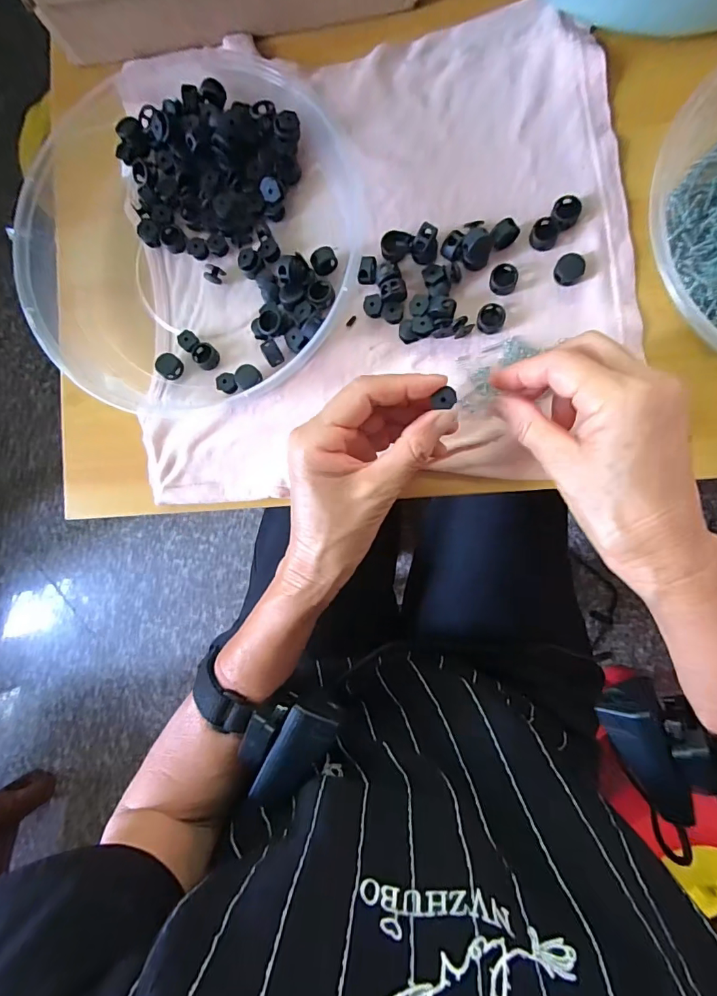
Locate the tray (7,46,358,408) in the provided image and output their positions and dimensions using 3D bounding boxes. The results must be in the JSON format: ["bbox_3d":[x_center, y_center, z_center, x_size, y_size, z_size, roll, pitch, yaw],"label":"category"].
[{"bbox_3d":[-0.117,-0.183,0.318,0.232,0.041,0.248,1,88,8],"label":"tray"}]

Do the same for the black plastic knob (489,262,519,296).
[{"bbox_3d":[0.093,-0.140,0.295,0.017,0.007,0.018,0,88,8],"label":"black plastic knob"}]

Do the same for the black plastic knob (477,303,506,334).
[{"bbox_3d":[0.085,-0.115,0.295,0.017,0.006,0.018,0,88,8],"label":"black plastic knob"}]

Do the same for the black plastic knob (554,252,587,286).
[{"bbox_3d":[0.133,-0.144,0.288,0.018,0.009,0.017,0,88,8],"label":"black plastic knob"}]

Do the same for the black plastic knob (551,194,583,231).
[{"bbox_3d":[0.130,-0.179,0.290,0.016,0.007,0.020,28,92,8],"label":"black plastic knob"}]

